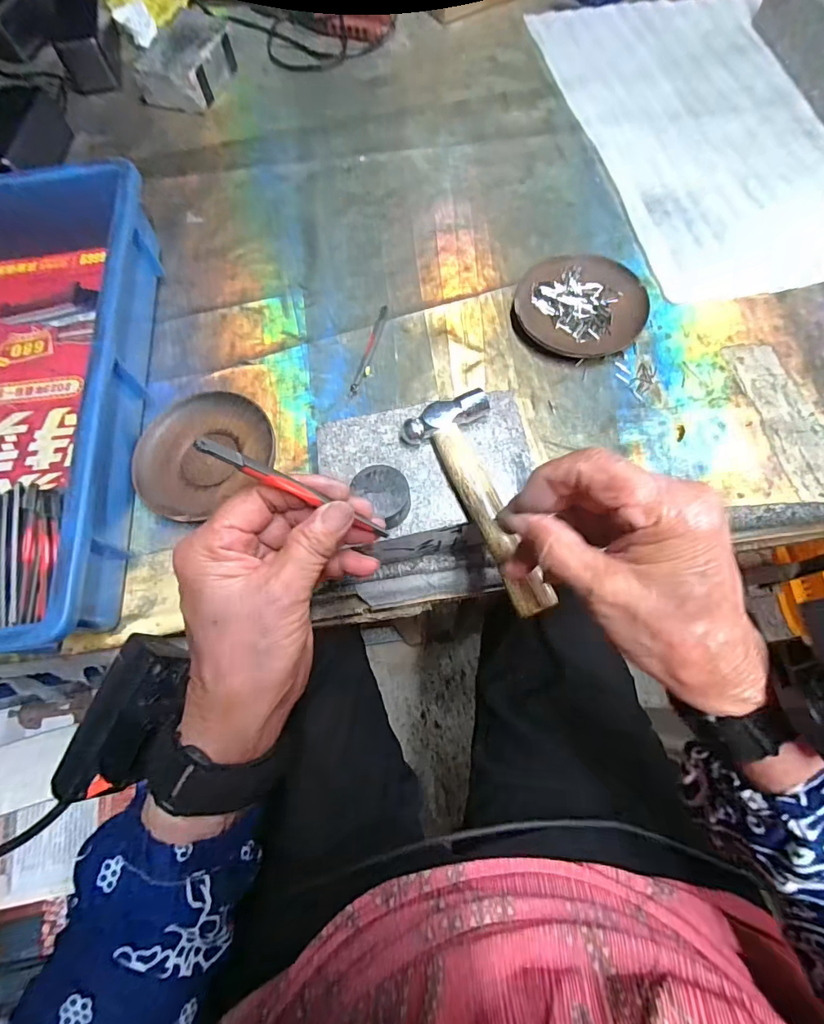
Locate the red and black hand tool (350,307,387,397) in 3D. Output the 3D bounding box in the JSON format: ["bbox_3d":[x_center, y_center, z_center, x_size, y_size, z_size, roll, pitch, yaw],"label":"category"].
[{"bbox_3d":[-0.039,-0.151,0.416,0.007,0.004,0.099,15,71,7],"label":"red and black hand tool"}]

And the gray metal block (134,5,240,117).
[{"bbox_3d":[-0.272,-0.549,0.556,0.089,0.046,0.121,21,72,10],"label":"gray metal block"}]

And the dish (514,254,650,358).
[{"bbox_3d":[0.153,-0.190,0.417,0.113,0.019,0.097,17,71,8],"label":"dish"}]

